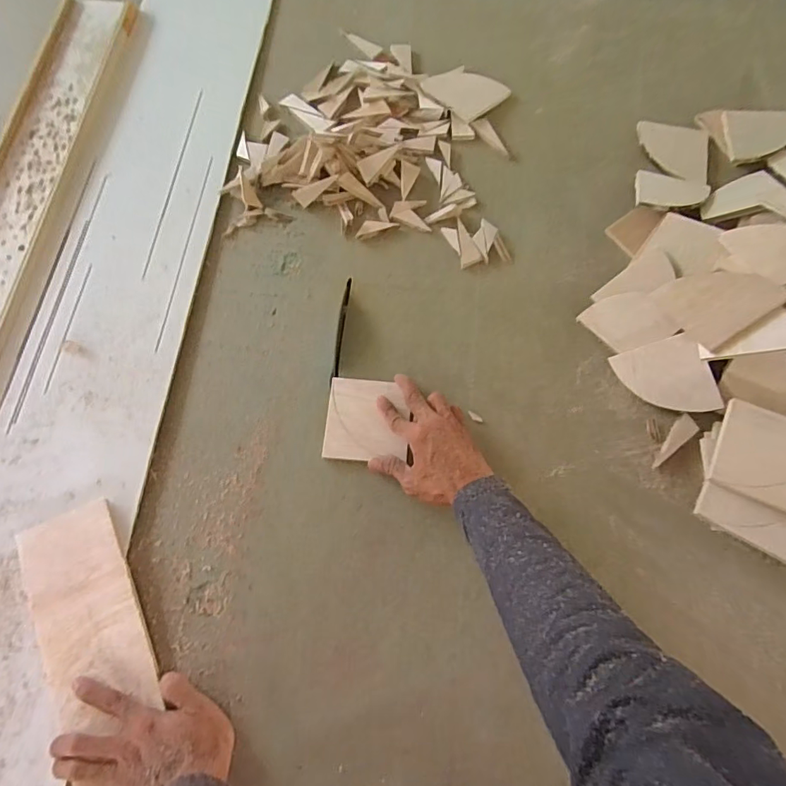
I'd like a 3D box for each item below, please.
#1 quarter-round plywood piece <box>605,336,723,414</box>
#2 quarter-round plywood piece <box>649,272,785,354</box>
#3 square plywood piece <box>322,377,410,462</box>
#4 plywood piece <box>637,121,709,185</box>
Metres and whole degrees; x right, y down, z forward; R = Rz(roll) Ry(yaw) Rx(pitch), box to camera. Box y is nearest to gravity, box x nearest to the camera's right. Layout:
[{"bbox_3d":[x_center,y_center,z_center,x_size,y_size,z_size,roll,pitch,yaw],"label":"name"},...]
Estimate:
[{"bbox_3d":[0.329,-0.015,0.591,0.094,0.010,0.094,-21,85,25],"label":"quarter-round plywood piece"},{"bbox_3d":[0.379,-0.110,0.570,0.100,0.006,0.097,-38,64,12],"label":"quarter-round plywood piece"},{"bbox_3d":[-0.031,0.030,0.590,0.098,0.010,0.100,2,72,8],"label":"square plywood piece"},{"bbox_3d":[0.415,-0.356,0.725,0.098,0.019,0.112,9,73,2],"label":"plywood piece"}]

